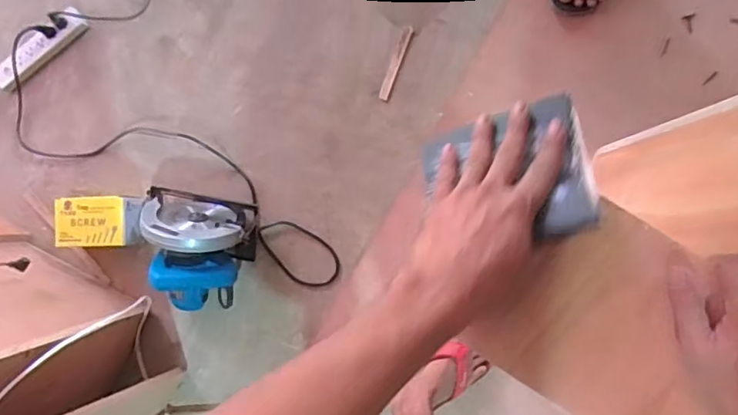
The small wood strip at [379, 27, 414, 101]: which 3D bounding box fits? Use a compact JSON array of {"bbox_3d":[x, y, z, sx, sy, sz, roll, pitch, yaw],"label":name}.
[{"bbox_3d":[0.057,-0.302,1.158,0.021,0.004,0.156,22,101,1],"label":"small wood strip"}]

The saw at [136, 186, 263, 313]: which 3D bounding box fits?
[{"bbox_3d":[-0.362,0.092,1.106,0.237,0.180,0.237,0,90,9],"label":"saw"}]

